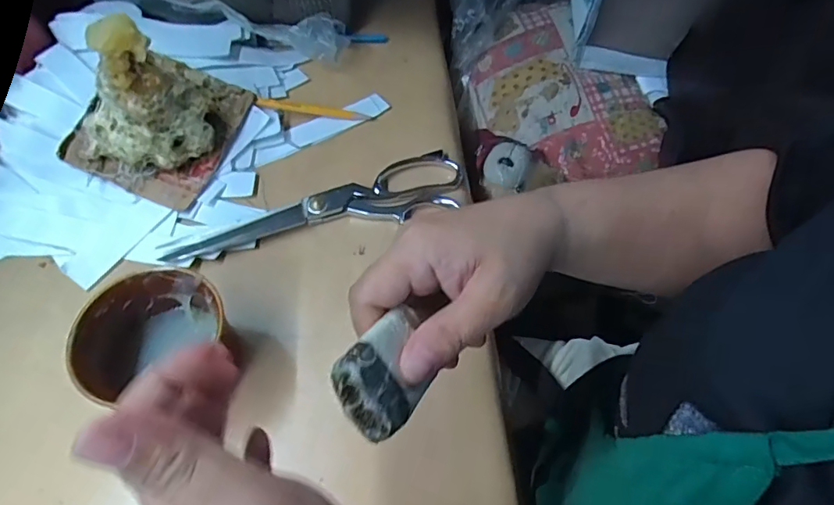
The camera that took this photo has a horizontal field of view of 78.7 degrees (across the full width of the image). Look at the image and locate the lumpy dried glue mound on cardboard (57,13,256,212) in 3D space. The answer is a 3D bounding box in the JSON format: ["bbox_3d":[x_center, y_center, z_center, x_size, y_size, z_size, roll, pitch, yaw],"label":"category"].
[{"bbox_3d":[-0.216,-0.128,0.401,0.106,0.130,0.122,17,61,10],"label":"lumpy dried glue mound on cardboard"}]

